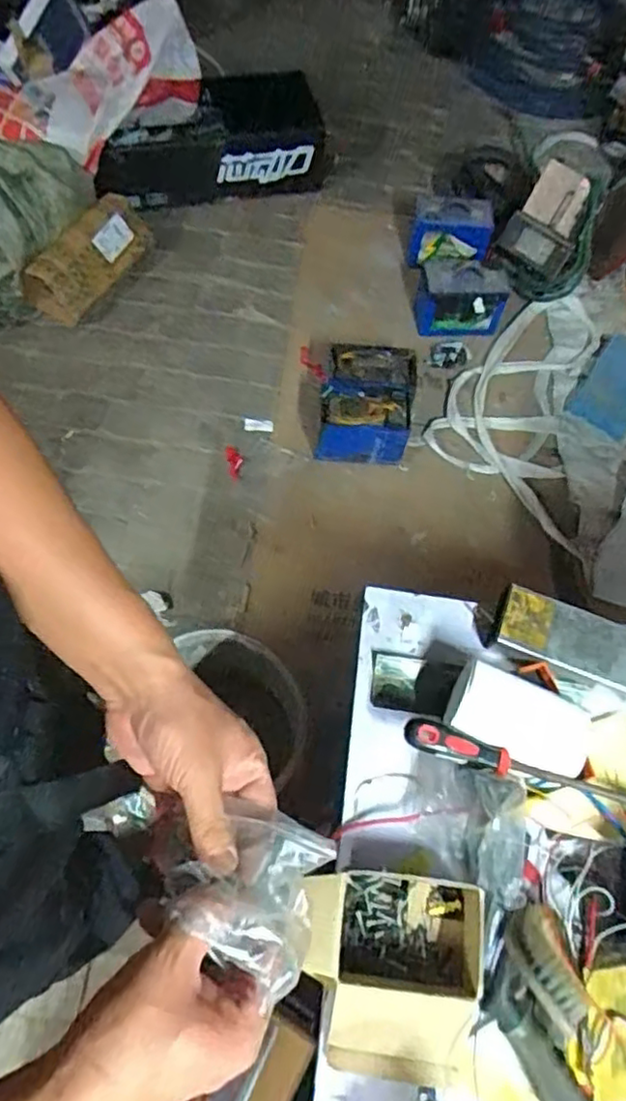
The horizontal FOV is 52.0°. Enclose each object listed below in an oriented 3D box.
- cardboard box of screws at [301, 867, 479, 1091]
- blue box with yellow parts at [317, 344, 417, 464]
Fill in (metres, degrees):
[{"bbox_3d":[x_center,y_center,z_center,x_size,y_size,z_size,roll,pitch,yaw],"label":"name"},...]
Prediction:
[{"bbox_3d":[0.068,0.378,0.571,0.152,0.056,0.156,7,65,-1],"label":"cardboard box of screws"},{"bbox_3d":[0.136,-0.369,1.670,0.225,0.185,0.265,8,65,0],"label":"blue box with yellow parts"}]

